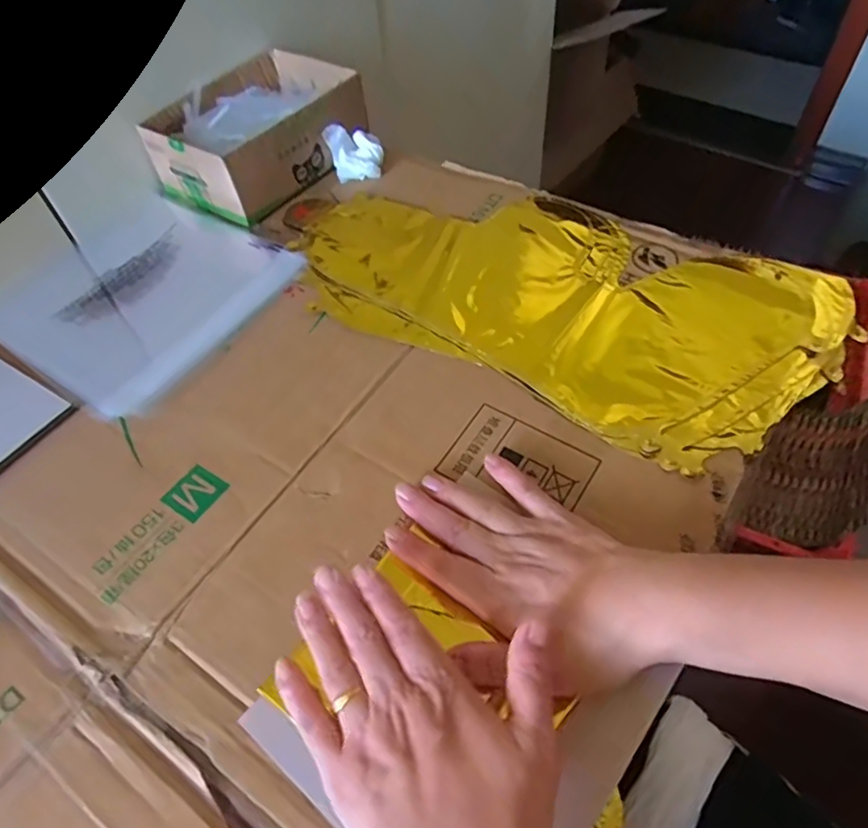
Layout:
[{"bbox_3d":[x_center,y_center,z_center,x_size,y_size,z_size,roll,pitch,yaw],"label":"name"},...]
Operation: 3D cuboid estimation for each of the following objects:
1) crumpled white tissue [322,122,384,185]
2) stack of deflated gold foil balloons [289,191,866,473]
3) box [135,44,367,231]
[{"bbox_3d":[-0.077,-0.259,0.596,0.052,0.041,0.033,-15,54,-6],"label":"crumpled white tissue"},{"bbox_3d":[0.091,-0.103,0.497,0.423,0.011,0.218,25,59,22],"label":"stack of deflated gold foil balloons"},{"bbox_3d":[-0.170,-0.279,0.602,0.142,0.065,0.190,29,61,24],"label":"box"}]

